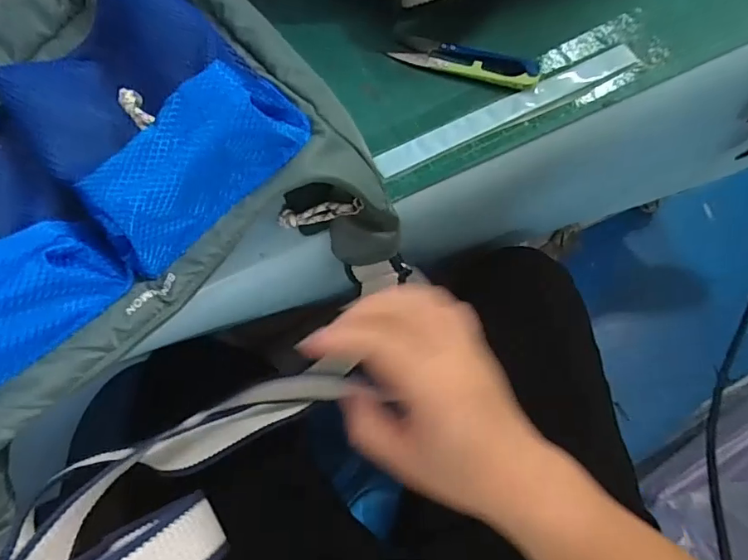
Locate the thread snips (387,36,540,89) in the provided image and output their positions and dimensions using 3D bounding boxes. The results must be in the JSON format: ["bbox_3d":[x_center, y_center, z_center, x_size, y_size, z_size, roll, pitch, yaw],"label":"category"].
[{"bbox_3d":[0.069,-0.166,0.372,0.109,0.016,0.022,19,73,8],"label":"thread snips"}]

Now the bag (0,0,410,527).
[{"bbox_3d":[-0.184,-0.063,0.309,0.310,0.112,0.313,-32,73,-9],"label":"bag"}]

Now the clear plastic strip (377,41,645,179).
[{"bbox_3d":[0.097,-0.125,0.359,0.207,0.005,0.021,-25,70,-4],"label":"clear plastic strip"}]

